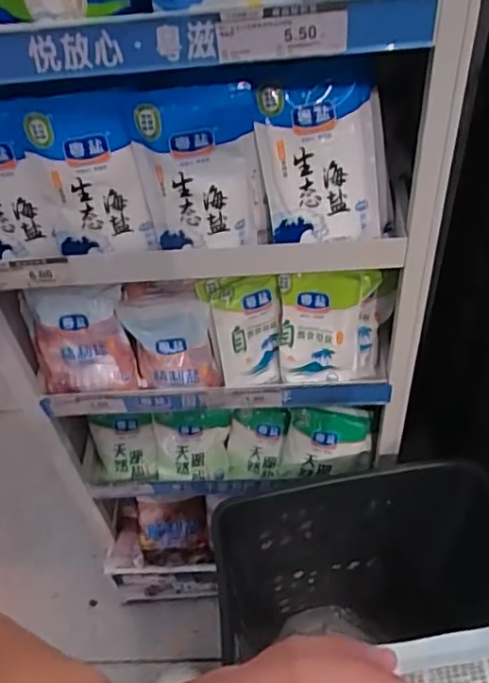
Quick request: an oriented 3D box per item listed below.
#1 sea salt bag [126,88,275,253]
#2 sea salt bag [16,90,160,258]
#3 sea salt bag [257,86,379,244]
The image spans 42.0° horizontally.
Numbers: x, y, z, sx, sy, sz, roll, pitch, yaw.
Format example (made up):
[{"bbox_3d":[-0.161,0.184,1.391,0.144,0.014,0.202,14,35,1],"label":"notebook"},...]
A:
[{"bbox_3d":[-0.041,-0.162,0.633,0.124,0.158,0.042,-10,49,-3],"label":"sea salt bag"},{"bbox_3d":[-0.156,-0.162,0.637,0.108,0.167,0.032,0,49,6],"label":"sea salt bag"},{"bbox_3d":[0.079,-0.180,0.652,0.127,0.153,0.027,-5,20,-3],"label":"sea salt bag"}]

